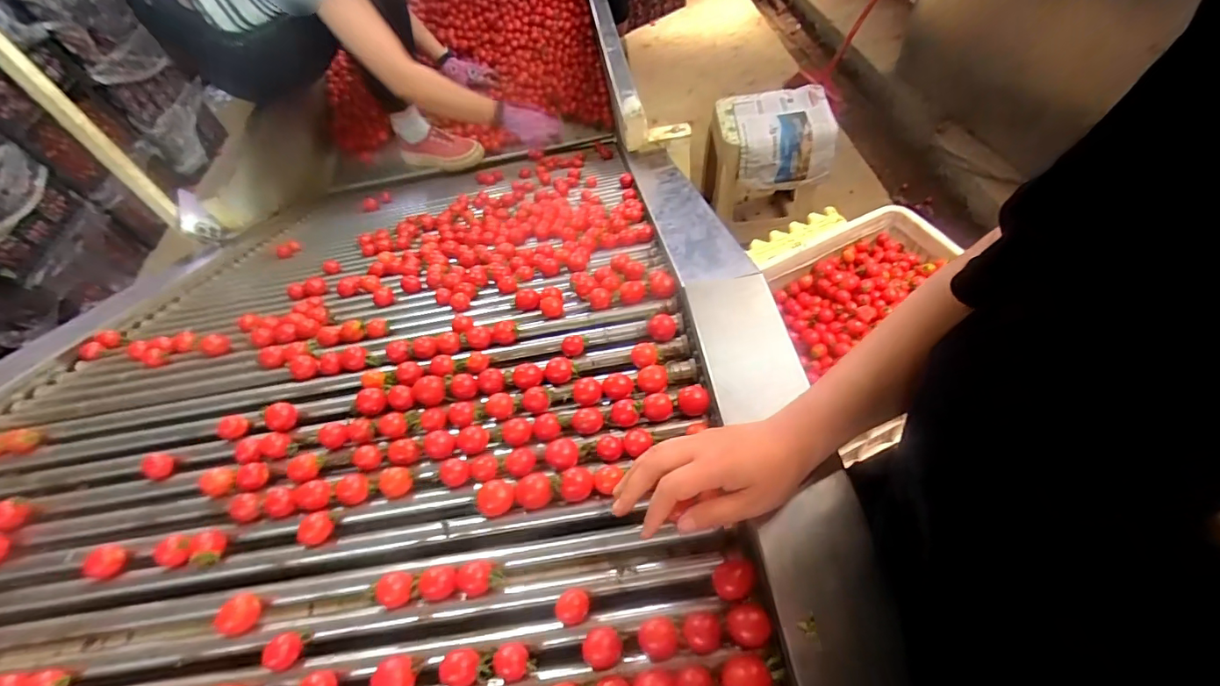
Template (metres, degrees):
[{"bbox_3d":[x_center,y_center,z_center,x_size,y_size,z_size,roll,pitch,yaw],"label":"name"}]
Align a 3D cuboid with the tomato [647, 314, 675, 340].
[{"bbox_3d":[0.056,-0.016,0.555,0.029,0.027,0.025,13,66,8],"label":"tomato"}]

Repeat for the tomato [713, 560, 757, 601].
[{"bbox_3d":[0.095,0.184,0.400,0.032,0.025,0.026,-6,65,0],"label":"tomato"}]

